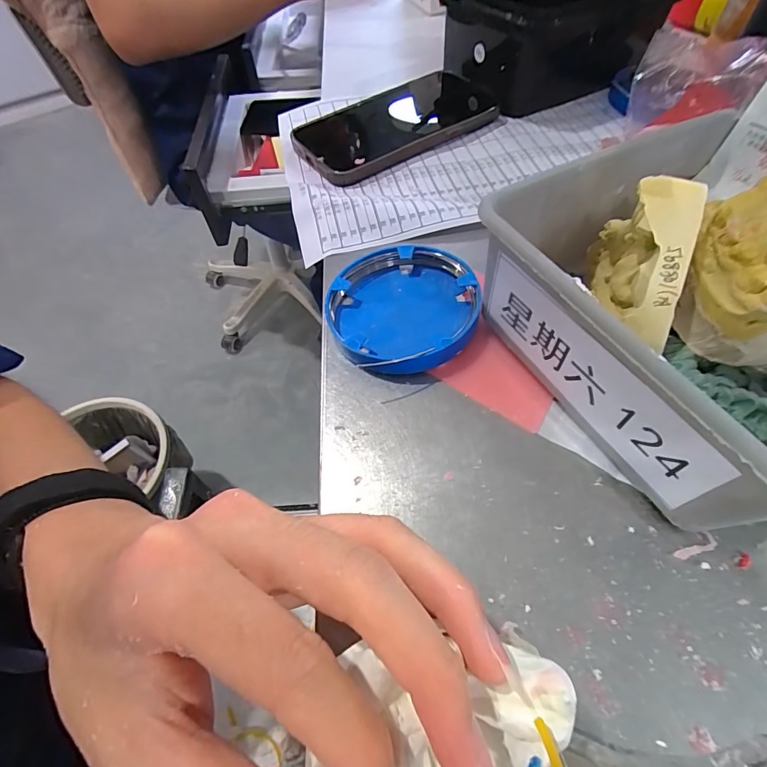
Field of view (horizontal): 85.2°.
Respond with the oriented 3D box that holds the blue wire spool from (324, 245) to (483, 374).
[{"bbox_3d":[0.010,-0.041,0.219,0.076,0.018,0.075,-1,58,1],"label":"blue wire spool"}]

